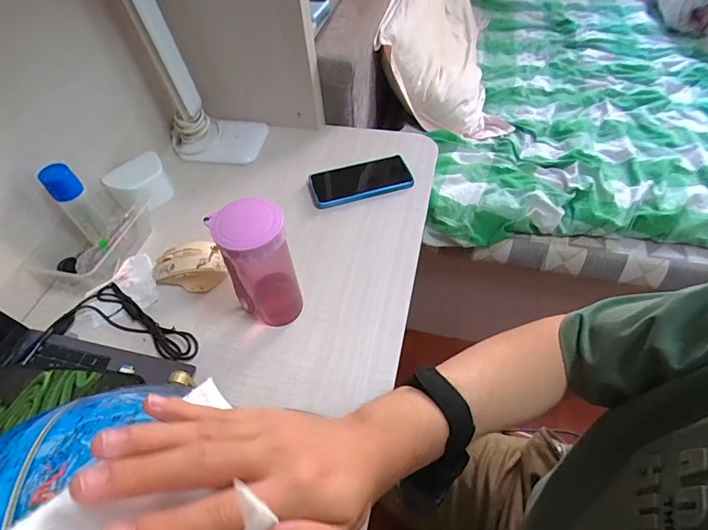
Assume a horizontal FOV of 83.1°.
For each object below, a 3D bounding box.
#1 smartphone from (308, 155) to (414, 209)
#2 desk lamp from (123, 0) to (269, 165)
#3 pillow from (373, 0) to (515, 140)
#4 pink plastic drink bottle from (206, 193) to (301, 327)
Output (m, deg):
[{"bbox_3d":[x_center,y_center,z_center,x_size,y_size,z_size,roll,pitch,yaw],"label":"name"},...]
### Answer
[{"bbox_3d":[0.010,-0.143,0.669,0.166,0.011,0.090,-12,54,-7],"label":"smartphone"},{"bbox_3d":[-0.259,-0.328,0.616,0.164,0.332,0.099,0,53,4],"label":"desk lamp"},{"bbox_3d":[0.278,-0.673,1.136,0.104,0.410,0.648,-16,48,46],"label":"pillow"},{"bbox_3d":[-0.107,0.007,0.460,0.077,0.174,0.071,-18,53,-9],"label":"pink plastic drink bottle"}]

